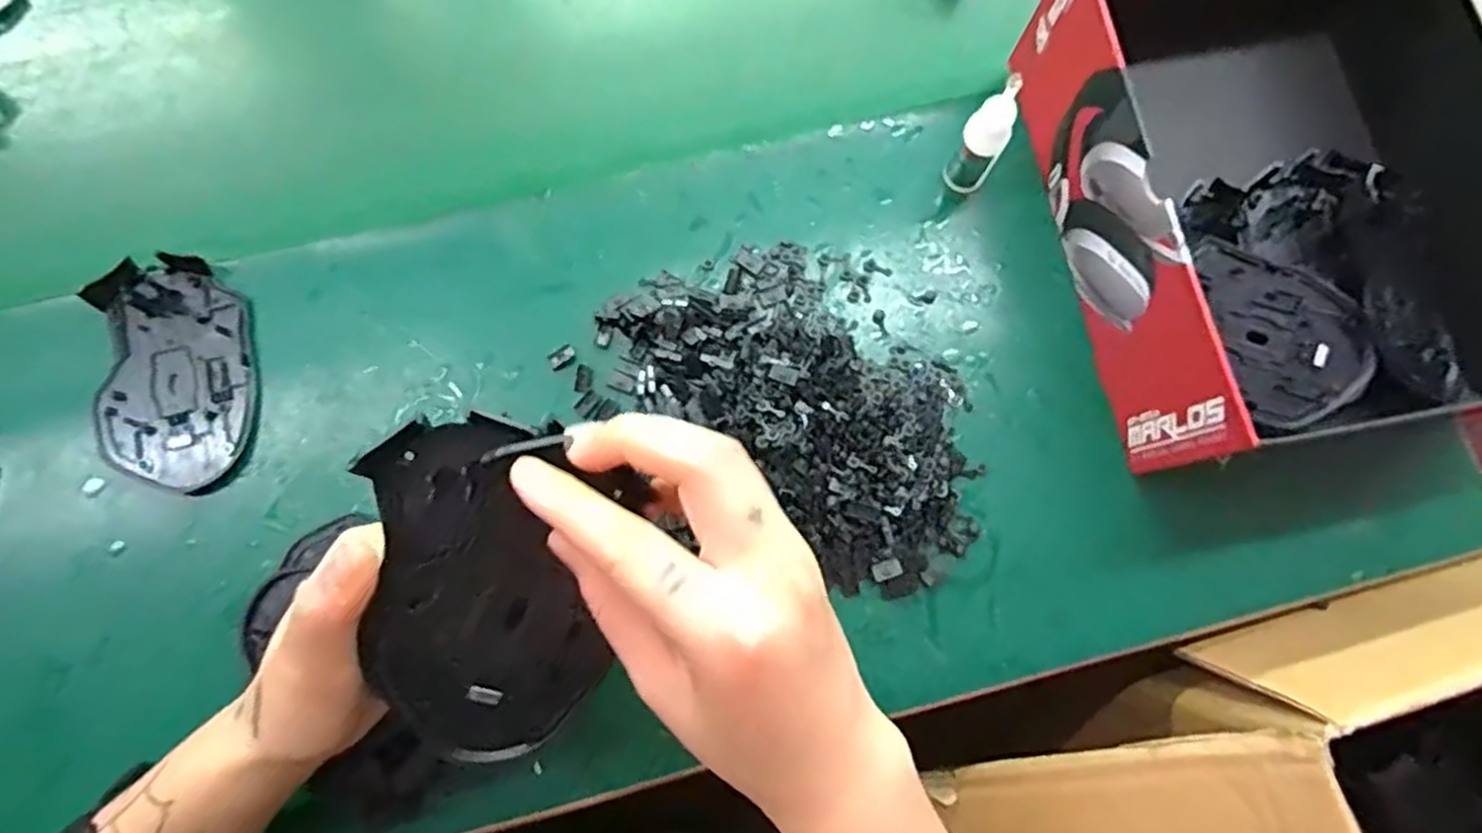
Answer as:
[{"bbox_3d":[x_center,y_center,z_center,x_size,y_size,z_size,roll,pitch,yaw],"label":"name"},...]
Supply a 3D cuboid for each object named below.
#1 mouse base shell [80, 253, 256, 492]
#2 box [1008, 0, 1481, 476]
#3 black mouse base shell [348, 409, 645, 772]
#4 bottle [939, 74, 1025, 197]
[{"bbox_3d":[-0.280,-0.022,0.371,0.070,0.017,0.112,-8,78,-2],"label":"mouse base shell"},{"bbox_3d":[0.271,-0.113,0.363,0.213,0.090,0.240,-12,79,-3],"label":"box"},{"bbox_3d":[-0.082,0.063,0.258,0.080,0.019,0.118,-9,103,-13],"label":"black mouse base shell"},{"bbox_3d":[0.119,-0.135,0.370,0.022,0.077,0.015,35,80,6],"label":"bottle"}]

